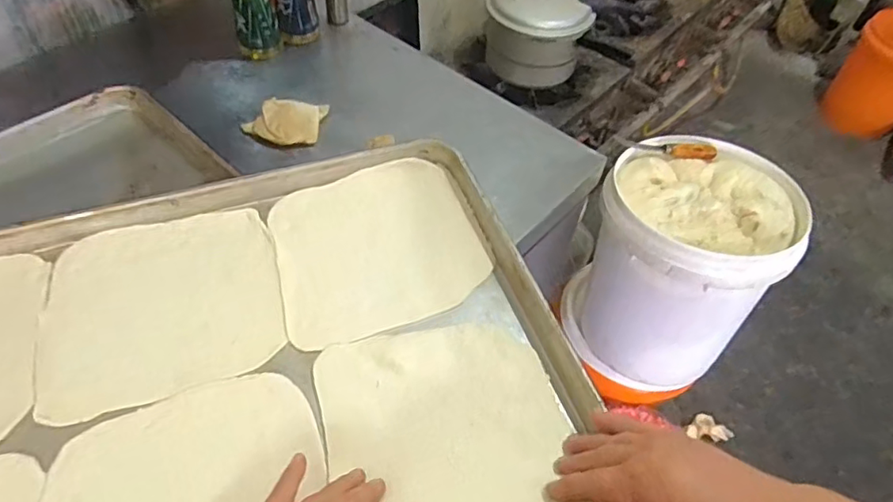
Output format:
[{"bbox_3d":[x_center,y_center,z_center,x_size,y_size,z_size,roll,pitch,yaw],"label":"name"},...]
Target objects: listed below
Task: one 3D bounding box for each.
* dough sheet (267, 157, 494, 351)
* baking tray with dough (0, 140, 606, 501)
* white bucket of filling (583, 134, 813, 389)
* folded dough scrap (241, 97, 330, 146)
[{"bbox_3d":[-0.067,-0.007,0.557,0.191,0.005,0.180,-16,57,-17],"label":"dough sheet"},{"bbox_3d":[-0.205,0.108,0.450,0.592,0.032,0.402,-15,54,-15],"label":"baking tray with dough"},{"bbox_3d":[0.410,0.018,1.046,0.296,0.338,0.299,2,52,-2],"label":"white bucket of filling"},{"bbox_3d":[-0.233,-0.189,0.836,0.112,0.028,0.076,1,52,-4],"label":"folded dough scrap"}]

